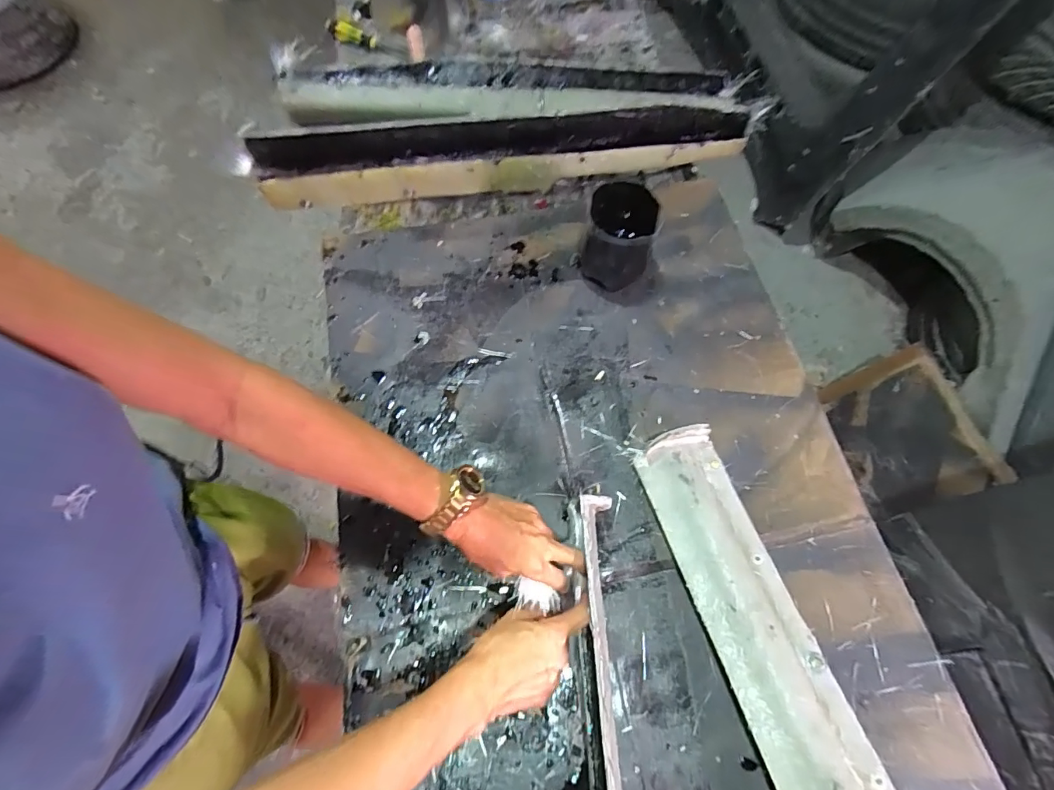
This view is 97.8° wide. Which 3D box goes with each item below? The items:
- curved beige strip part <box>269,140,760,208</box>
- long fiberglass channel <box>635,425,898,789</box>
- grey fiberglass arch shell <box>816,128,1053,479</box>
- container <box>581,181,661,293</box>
[{"bbox_3d":[-0.040,-0.357,0.747,0.763,0.060,0.021,-6,69,-2],"label":"curved beige strip part"},{"bbox_3d":[0.343,0.492,0.390,0.125,0.067,1.021,-18,67,-8],"label":"long fiberglass channel"},{"bbox_3d":[1.110,-0.306,1.129,0.327,0.389,0.892,-8,69,-2],"label":"grey fiberglass arch shell"},{"bbox_3d":[0.130,-0.215,0.659,0.088,0.127,0.100,10,67,4],"label":"container"}]

